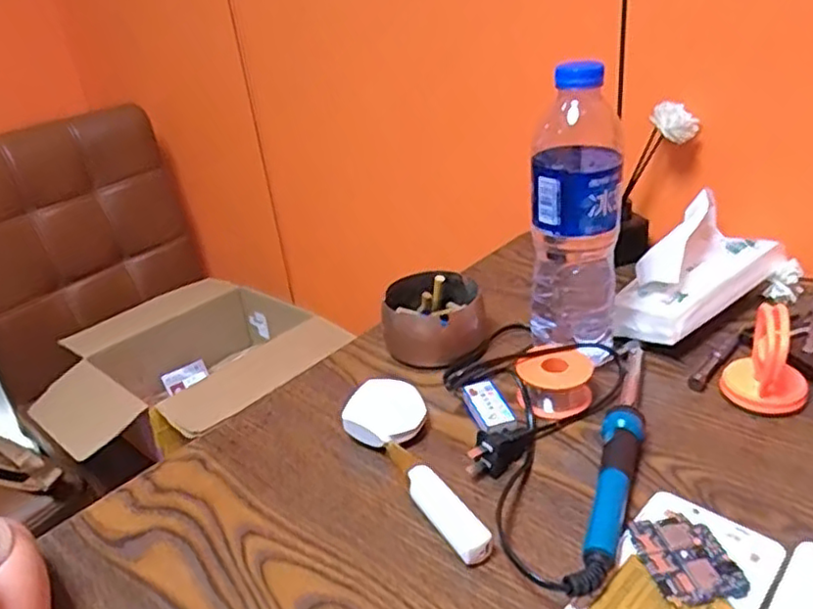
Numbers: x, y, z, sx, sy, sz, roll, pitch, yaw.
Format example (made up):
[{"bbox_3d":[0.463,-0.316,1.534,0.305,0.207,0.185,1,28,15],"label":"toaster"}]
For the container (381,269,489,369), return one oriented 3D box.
[{"bbox_3d":[0.023,0.013,0.566,0.085,0.051,0.081,-5,29,3],"label":"container"}]

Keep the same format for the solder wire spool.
[{"bbox_3d":[0.109,0.057,0.489,0.052,0.033,0.052,-5,29,3],"label":"solder wire spool"}]

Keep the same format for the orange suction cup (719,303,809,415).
[{"bbox_3d":[0.248,0.040,0.454,0.051,0.066,0.044,11,33,29],"label":"orange suction cup"}]

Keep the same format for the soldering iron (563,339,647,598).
[{"bbox_3d":[0.138,0.090,0.424,0.023,0.024,0.245,7,32,24],"label":"soldering iron"}]

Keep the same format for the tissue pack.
[{"bbox_3d":[0.247,-0.030,0.554,0.170,0.086,0.062,-25,34,-30],"label":"tissue pack"}]

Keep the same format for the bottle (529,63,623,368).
[{"bbox_3d":[0.123,-0.051,0.482,0.062,0.220,0.059,0,29,13],"label":"bottle"}]

